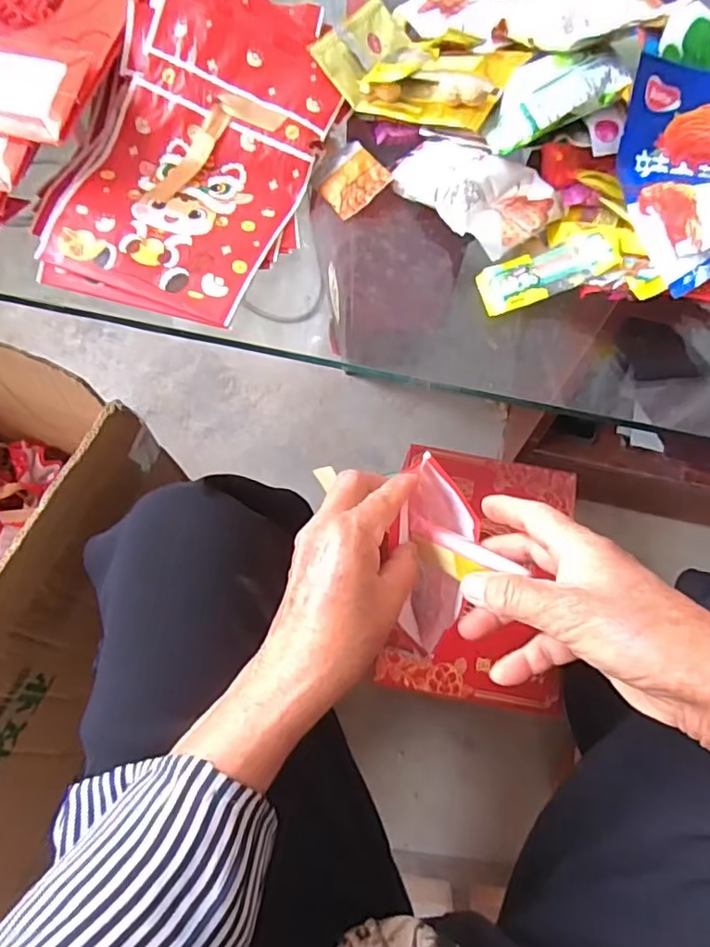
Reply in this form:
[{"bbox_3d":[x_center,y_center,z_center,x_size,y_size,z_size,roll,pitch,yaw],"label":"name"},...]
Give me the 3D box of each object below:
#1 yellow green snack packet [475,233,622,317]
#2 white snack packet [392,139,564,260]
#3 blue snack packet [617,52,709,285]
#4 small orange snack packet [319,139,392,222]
[{"bbox_3d":[0.135,-0.141,0.411,0.092,0.009,0.035,-17,67,11],"label":"yellow green snack packet"},{"bbox_3d":[0.091,-0.211,0.428,0.114,0.029,0.072,42,72,16],"label":"white snack packet"},{"bbox_3d":[0.249,-0.201,0.385,0.132,0.046,0.145,-3,67,-2],"label":"blue snack packet"},{"bbox_3d":[-0.003,-0.224,0.450,0.048,0.012,0.044,-43,83,3],"label":"small orange snack packet"}]

